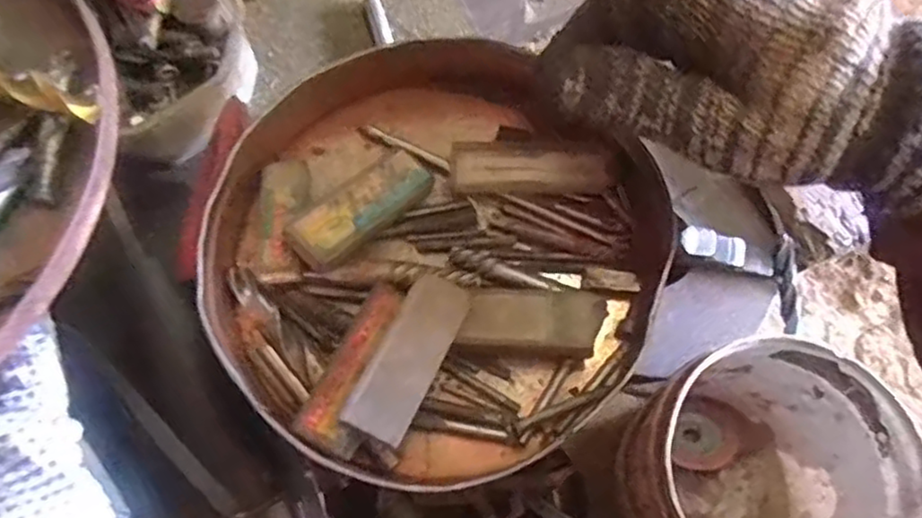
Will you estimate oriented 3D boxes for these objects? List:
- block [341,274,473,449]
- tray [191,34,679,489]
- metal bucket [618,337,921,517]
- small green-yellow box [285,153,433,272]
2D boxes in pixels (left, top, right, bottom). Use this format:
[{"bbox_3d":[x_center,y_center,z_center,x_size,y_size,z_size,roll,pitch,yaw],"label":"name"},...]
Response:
[{"bbox_3d":[-0.021,0.041,0.286,0.027,0.015,0.073,27,75,8],"label":"block"},{"bbox_3d":[-0.017,-0.009,0.318,0.210,0.040,0.198,0,73,1],"label":"tray"},{"bbox_3d":[0.244,0.183,0.572,0.193,0.191,0.196,0,73,1],"label":"metal bucket"},{"bbox_3d":[-0.046,-0.023,0.322,0.079,0.013,0.030,-40,76,-24],"label":"small green-yellow box"}]

